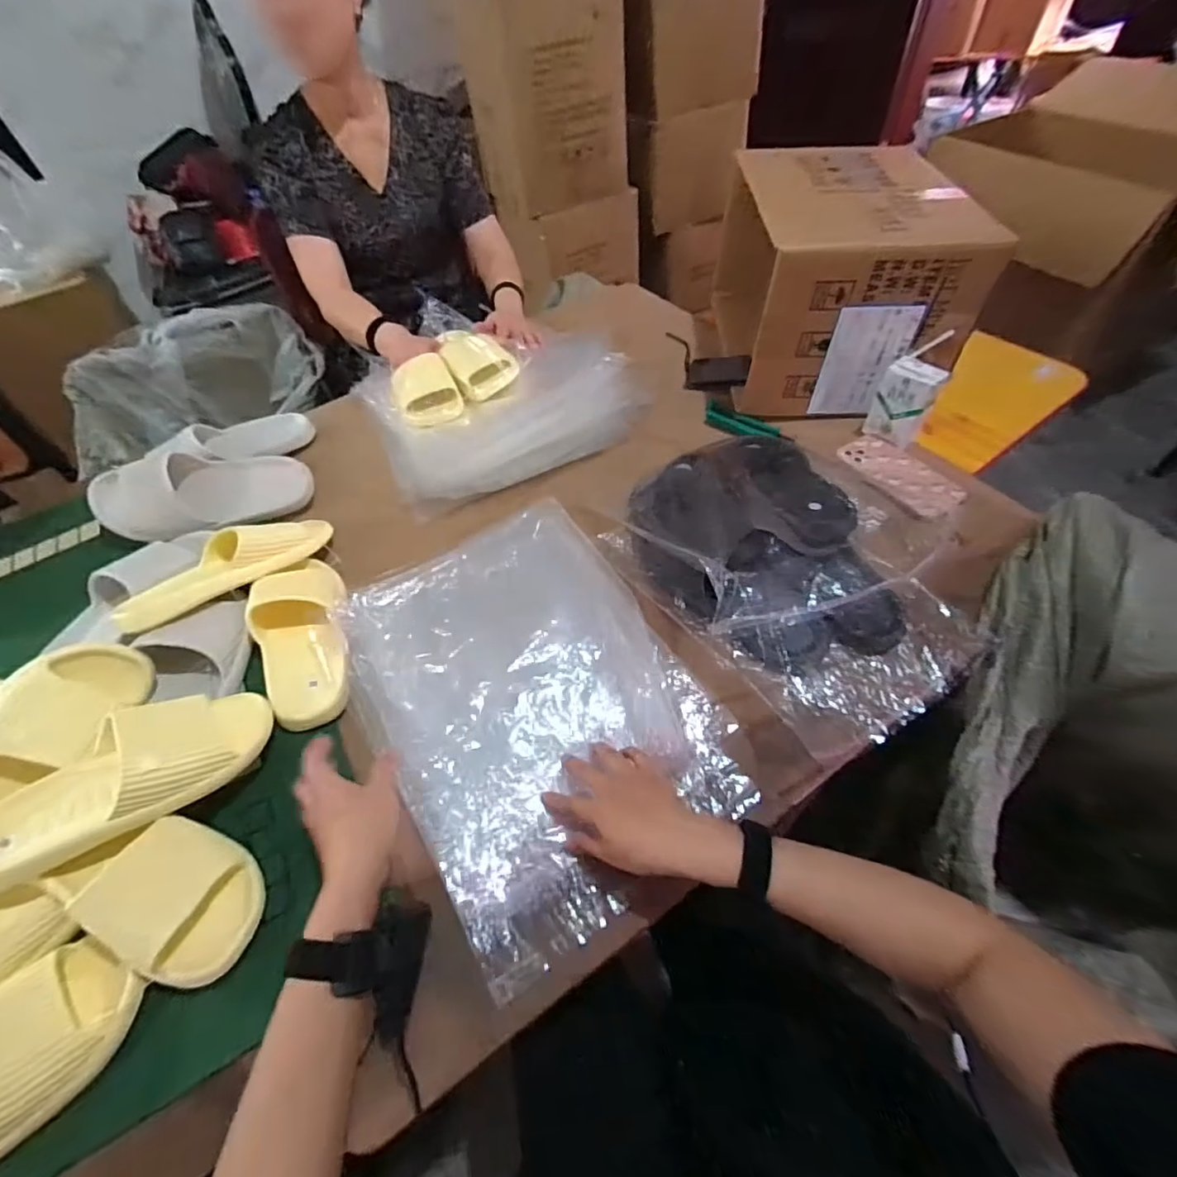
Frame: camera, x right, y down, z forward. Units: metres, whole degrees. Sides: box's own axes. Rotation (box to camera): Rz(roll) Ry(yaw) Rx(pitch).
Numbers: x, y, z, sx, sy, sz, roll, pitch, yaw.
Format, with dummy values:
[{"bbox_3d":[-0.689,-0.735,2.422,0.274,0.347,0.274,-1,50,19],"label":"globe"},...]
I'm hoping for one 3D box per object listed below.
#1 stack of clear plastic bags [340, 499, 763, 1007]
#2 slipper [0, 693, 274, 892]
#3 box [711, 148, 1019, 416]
[{"bbox_3d":[-0.062,0.111,0.580,0.299,0.027,0.442,-28,61,-13],"label":"stack of clear plastic bags"},{"bbox_3d":[-0.439,0.189,0.523,0.242,0.092,0.107,-27,59,-14],"label":"slipper"},{"bbox_3d":[0.369,-0.466,0.825,0.277,0.226,0.354,-1,53,5],"label":"box"}]

